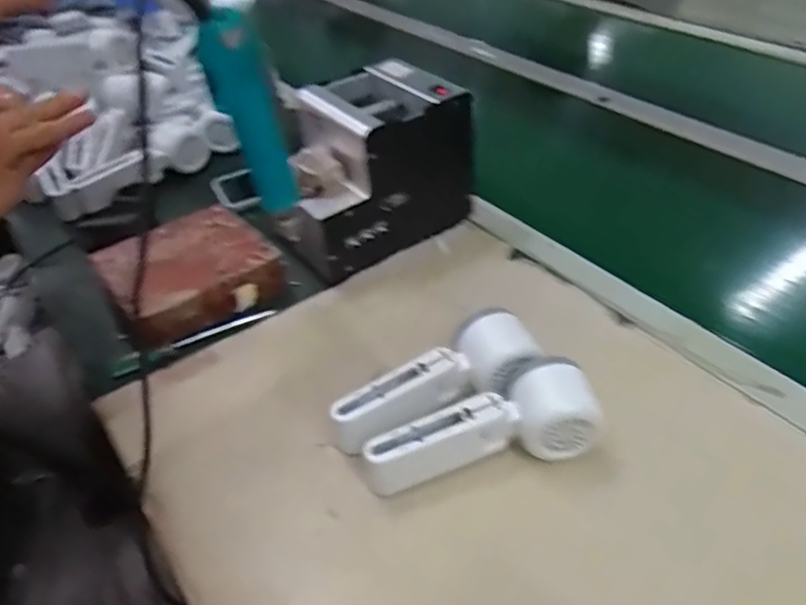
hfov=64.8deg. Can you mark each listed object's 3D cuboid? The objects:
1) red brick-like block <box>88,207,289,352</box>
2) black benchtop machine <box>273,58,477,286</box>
[{"bbox_3d":[-0.207,-0.030,0.624,0.150,0.044,0.128,-28,46,-27],"label":"red brick-like block"},{"bbox_3d":[-0.041,-0.137,0.649,0.191,0.150,0.124,-26,45,-25],"label":"black benchtop machine"}]

